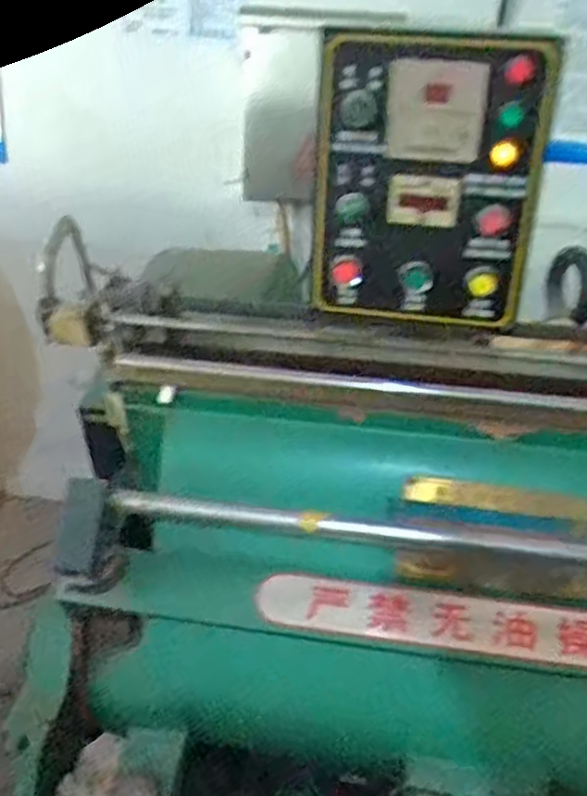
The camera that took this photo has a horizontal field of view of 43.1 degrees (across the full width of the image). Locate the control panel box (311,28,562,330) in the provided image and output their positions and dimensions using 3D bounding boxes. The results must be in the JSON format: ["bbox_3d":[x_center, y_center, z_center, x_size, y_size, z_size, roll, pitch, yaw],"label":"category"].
[{"bbox_3d":[0.112,-0.181,0.641,0.188,0.231,0.044,6,23,7],"label":"control panel box"}]

